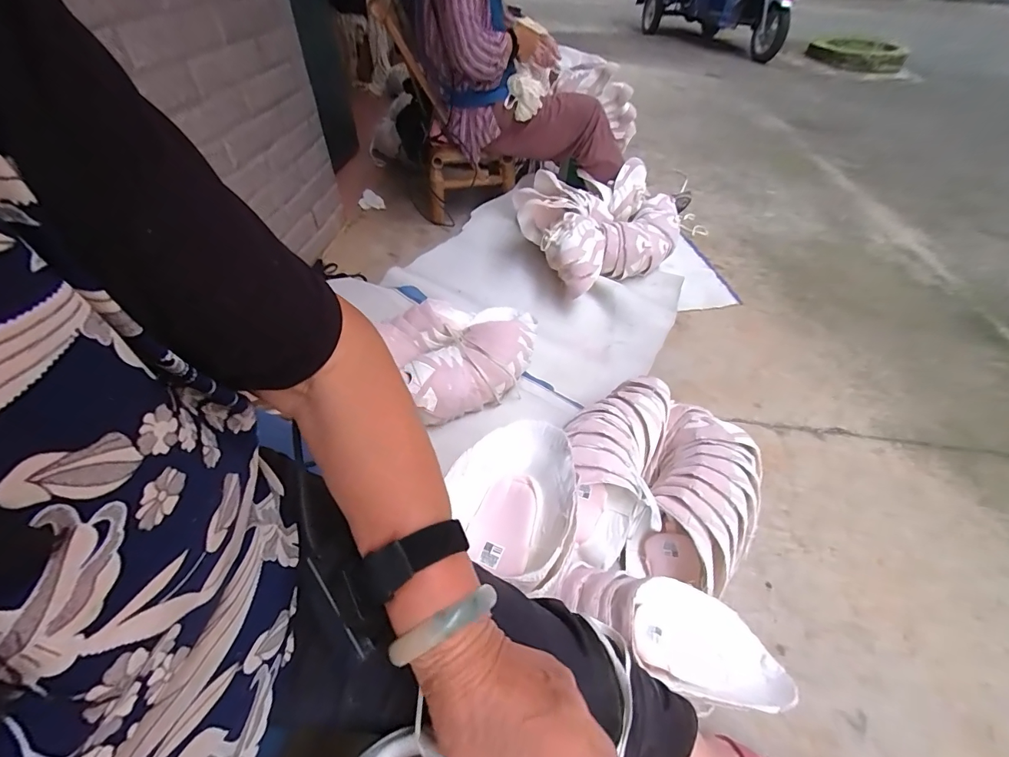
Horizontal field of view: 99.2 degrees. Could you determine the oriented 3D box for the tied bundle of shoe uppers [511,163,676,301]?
[{"bbox_3d":[0.289,-0.456,1.291,0.467,0.214,0.361,-26,52,-23],"label":"tied bundle of shoe uppers"}]

